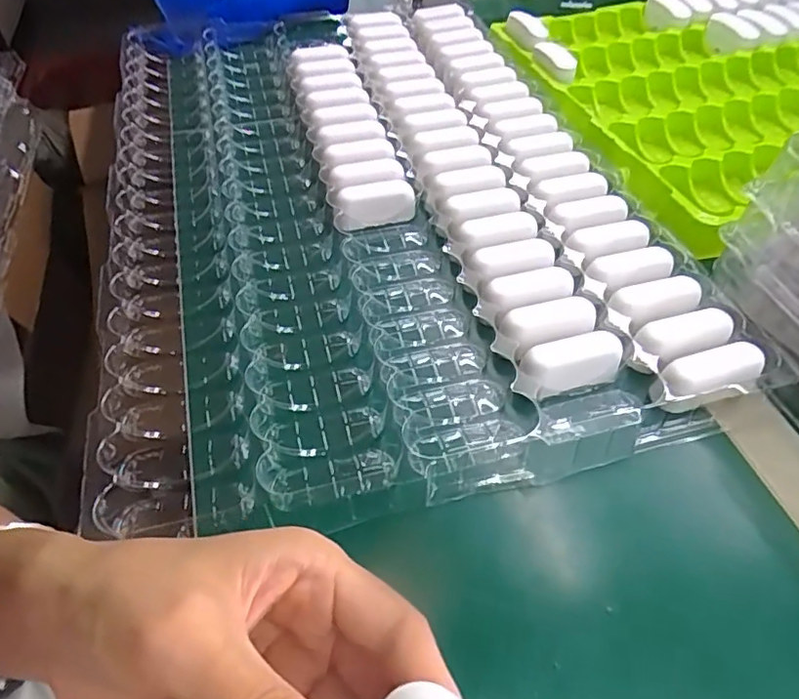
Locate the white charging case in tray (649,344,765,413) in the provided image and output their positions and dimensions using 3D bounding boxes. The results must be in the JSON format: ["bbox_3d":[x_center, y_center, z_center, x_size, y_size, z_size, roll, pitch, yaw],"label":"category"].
[{"bbox_3d":[0.177,0.019,0.325,0.067,0.030,0.024,-12,51,-10],"label":"white charging case in tray"}]

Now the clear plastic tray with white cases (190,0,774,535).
[{"bbox_3d":[-0.011,-0.153,0.467,0.323,0.032,0.570,-11,51,-9],"label":"clear plastic tray with white cases"}]

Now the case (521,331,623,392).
[{"bbox_3d":[0.102,0.009,0.335,0.060,0.026,0.022,-13,52,-11],"label":"case"}]

